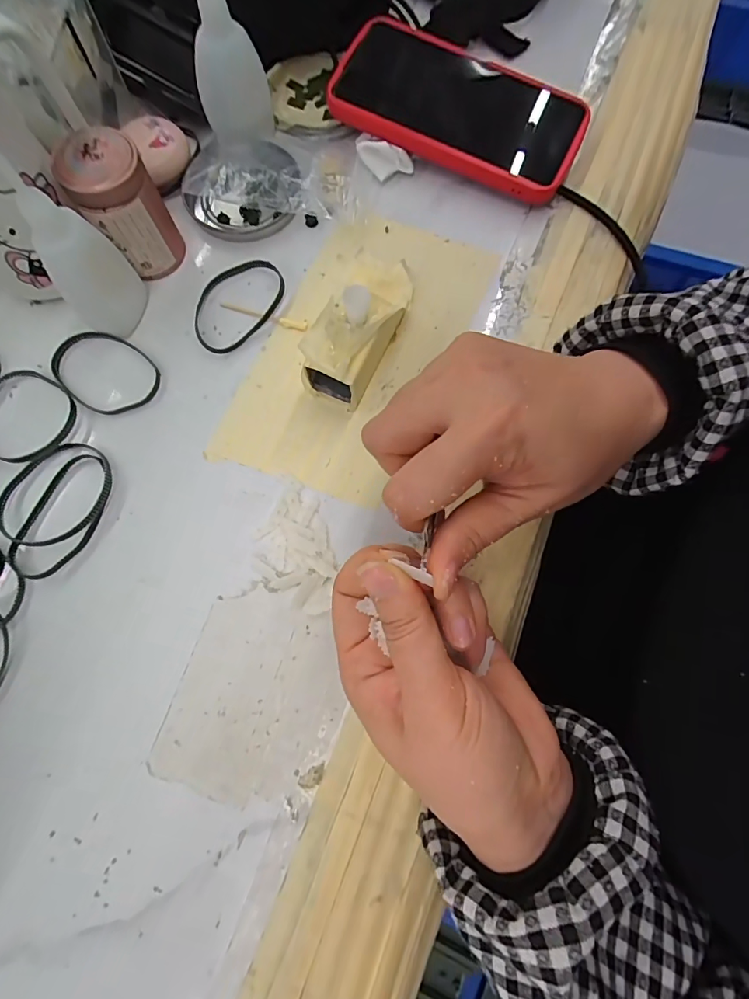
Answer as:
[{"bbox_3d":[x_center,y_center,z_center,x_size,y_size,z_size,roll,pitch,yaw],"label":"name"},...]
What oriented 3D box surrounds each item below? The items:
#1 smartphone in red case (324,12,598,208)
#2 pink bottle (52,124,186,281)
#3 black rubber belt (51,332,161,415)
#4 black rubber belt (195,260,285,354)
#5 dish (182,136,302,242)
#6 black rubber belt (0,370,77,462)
[{"bbox_3d":[0.057,-0.265,0.308,0.167,0.027,0.084,24,77,7],"label":"smartphone in red case"},{"bbox_3d":[-0.148,-0.172,0.266,0.044,0.067,0.037,-27,76,-6],"label":"pink bottle"},{"bbox_3d":[-0.166,-0.079,0.274,0.069,0.004,0.048,36,78,10],"label":"black rubber belt"},{"bbox_3d":[-0.089,-0.127,0.288,0.048,0.005,0.070,43,80,11],"label":"black rubber belt"},{"bbox_3d":[-0.088,-0.214,0.299,0.074,0.019,0.069,0,75,1],"label":"dish"},{"bbox_3d":[-0.209,-0.051,0.268,0.057,0.008,0.060,0,75,1],"label":"black rubber belt"}]

